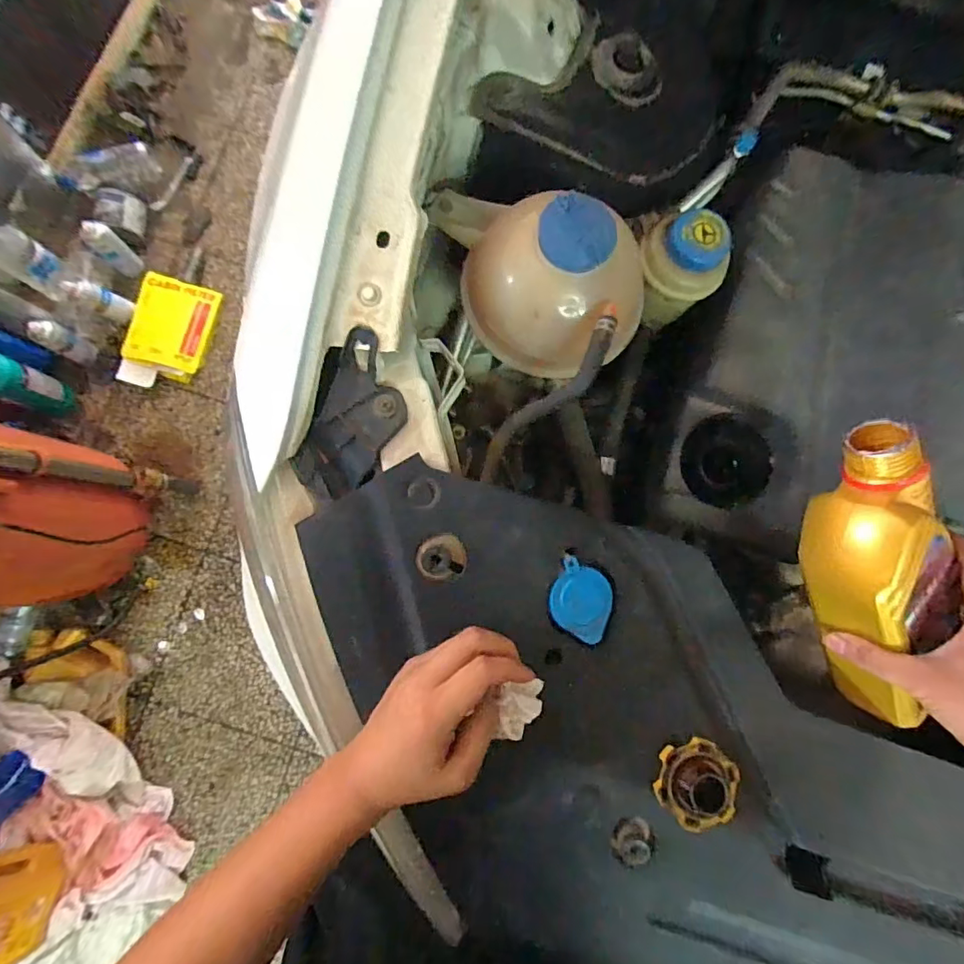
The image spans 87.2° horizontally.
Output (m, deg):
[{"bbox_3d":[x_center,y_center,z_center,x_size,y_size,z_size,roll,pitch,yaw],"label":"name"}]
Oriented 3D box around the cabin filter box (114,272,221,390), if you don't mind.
[{"bbox_3d":[-0.847,-0.406,1.378,0.202,0.068,0.303,11,74,-22],"label":"cabin filter box"}]

